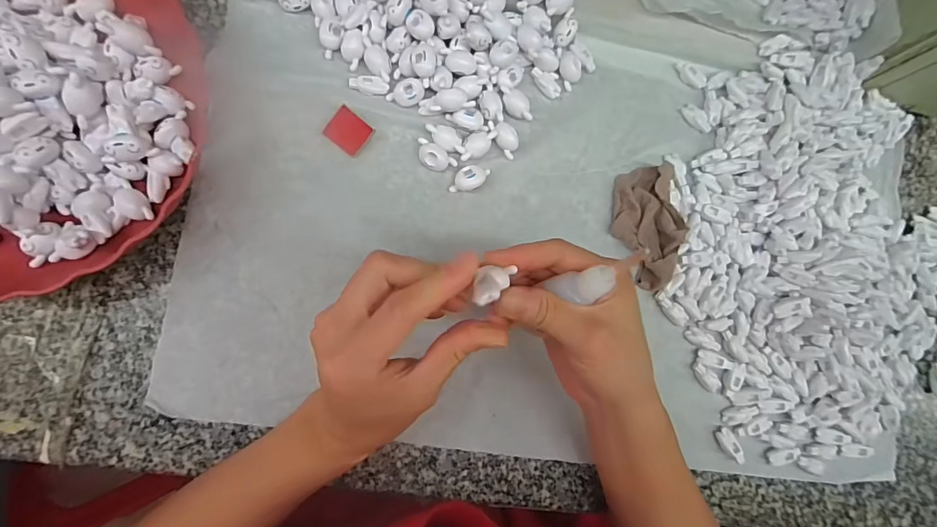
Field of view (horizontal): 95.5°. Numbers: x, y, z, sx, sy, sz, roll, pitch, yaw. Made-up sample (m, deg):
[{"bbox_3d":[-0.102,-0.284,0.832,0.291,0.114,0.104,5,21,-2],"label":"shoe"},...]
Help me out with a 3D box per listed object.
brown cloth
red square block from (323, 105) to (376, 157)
[{"bbox_3d":[0.143,-0.031,0.339,0.048,0.032,0.100,4,85,-8],"label":"brown cloth"},{"bbox_3d":[-0.090,-0.100,0.322,0.028,0.012,0.027,38,81,-4],"label":"red square block"}]

